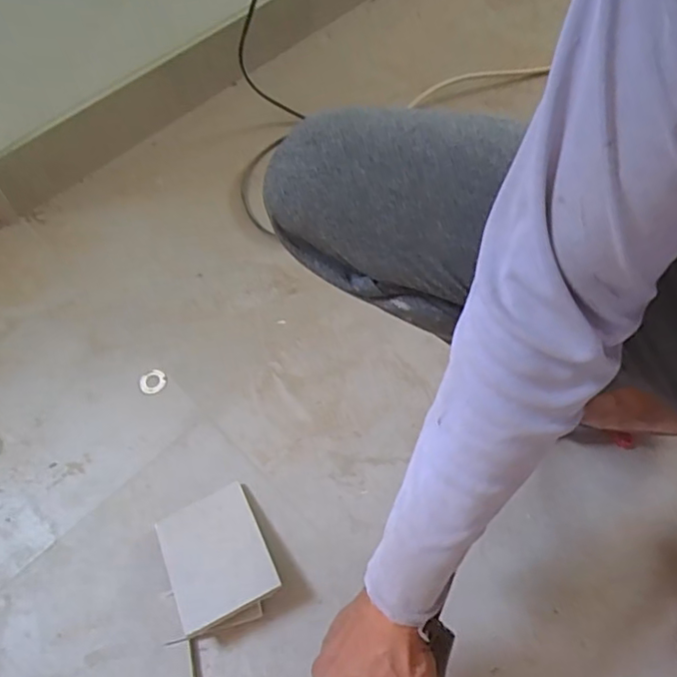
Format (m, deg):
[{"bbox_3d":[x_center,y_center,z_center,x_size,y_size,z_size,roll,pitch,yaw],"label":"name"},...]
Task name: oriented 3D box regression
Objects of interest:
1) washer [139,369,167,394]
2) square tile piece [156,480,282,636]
[{"bbox_3d":[-0.216,0.050,0.650,0.030,0.004,0.028,0,60,0],"label":"washer"},{"bbox_3d":[-0.120,0.209,0.547,0.093,0.007,0.118,-22,50,-14],"label":"square tile piece"}]

